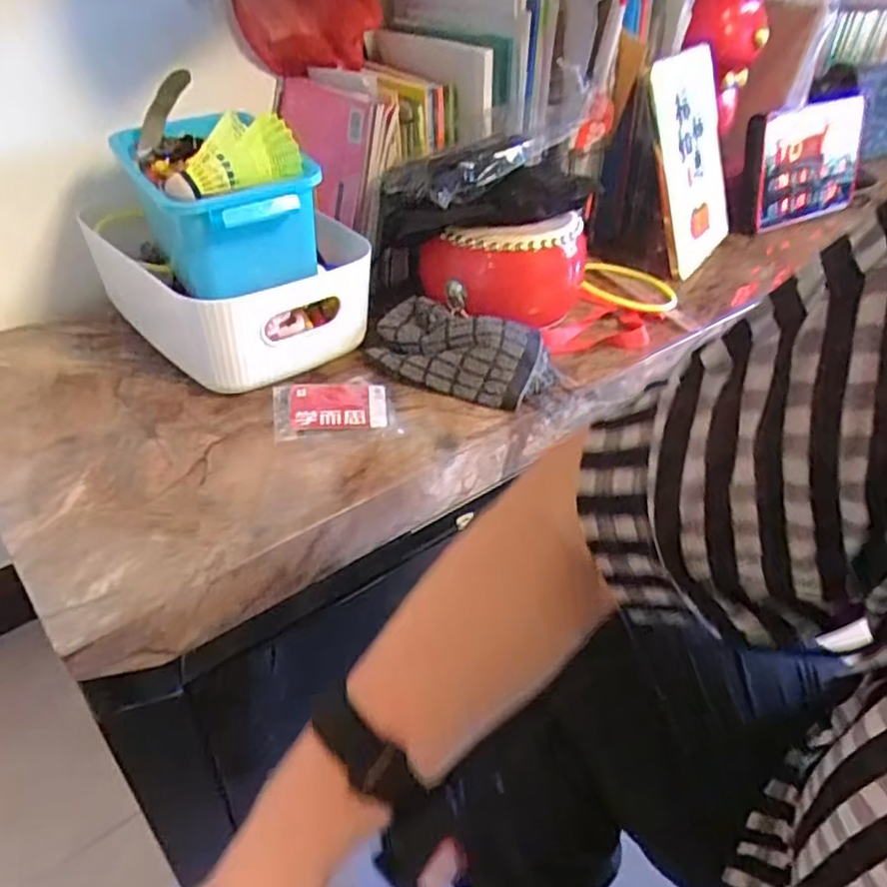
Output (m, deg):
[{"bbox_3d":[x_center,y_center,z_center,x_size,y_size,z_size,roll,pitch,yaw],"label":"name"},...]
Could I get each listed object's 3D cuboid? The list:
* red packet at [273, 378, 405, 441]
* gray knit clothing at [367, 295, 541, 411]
[{"bbox_3d":[-0.100,-0.036,0.647,0.109,0.012,0.082,-4,40,-7],"label":"red packet"},{"bbox_3d":[0.011,-0.094,0.695,0.166,0.055,0.099,22,43,22],"label":"gray knit clothing"}]

